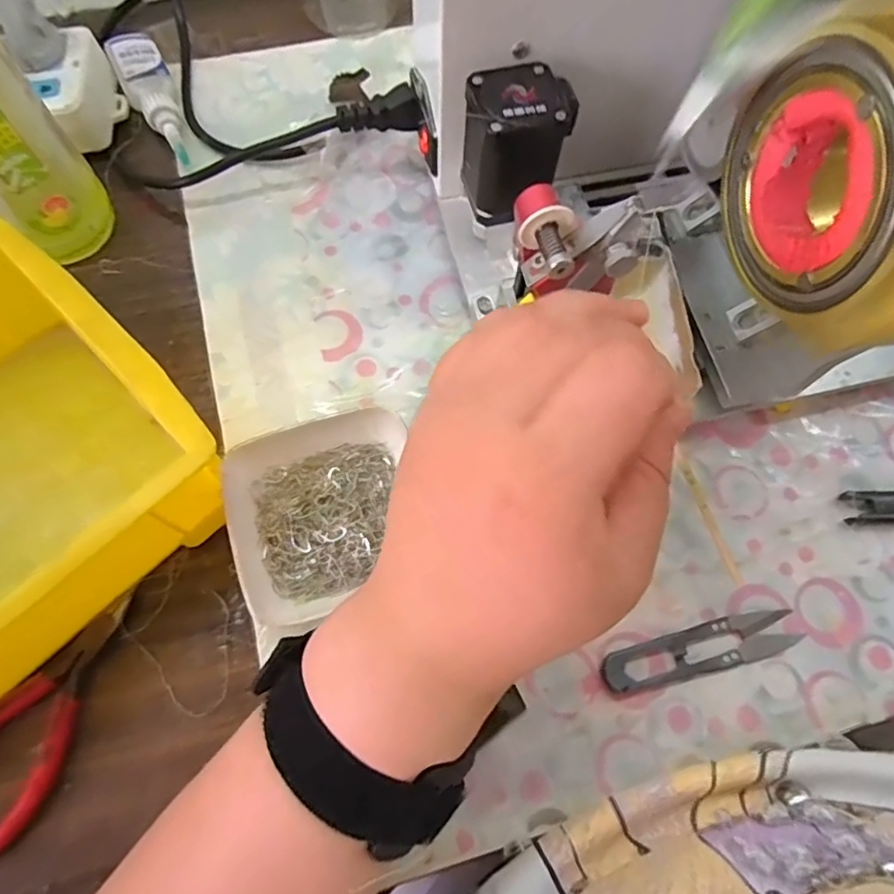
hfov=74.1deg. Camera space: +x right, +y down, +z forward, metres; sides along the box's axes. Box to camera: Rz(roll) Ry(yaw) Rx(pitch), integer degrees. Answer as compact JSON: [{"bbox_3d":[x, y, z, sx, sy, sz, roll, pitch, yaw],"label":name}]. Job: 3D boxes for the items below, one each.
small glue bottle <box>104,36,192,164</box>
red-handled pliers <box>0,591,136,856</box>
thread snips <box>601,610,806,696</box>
[{"bbox_3d":[-0.200,-0.236,0.403,0.032,0.022,0.110,-23,71,-11],"label":"small glue bottle"},{"bbox_3d":[-0.183,0.122,0.269,0.046,0.018,0.116,30,70,9],"label":"red-handled pliers"},{"bbox_3d":[0.125,0.099,0.288,0.099,0.011,0.023,-11,69,-6],"label":"thread snips"}]

